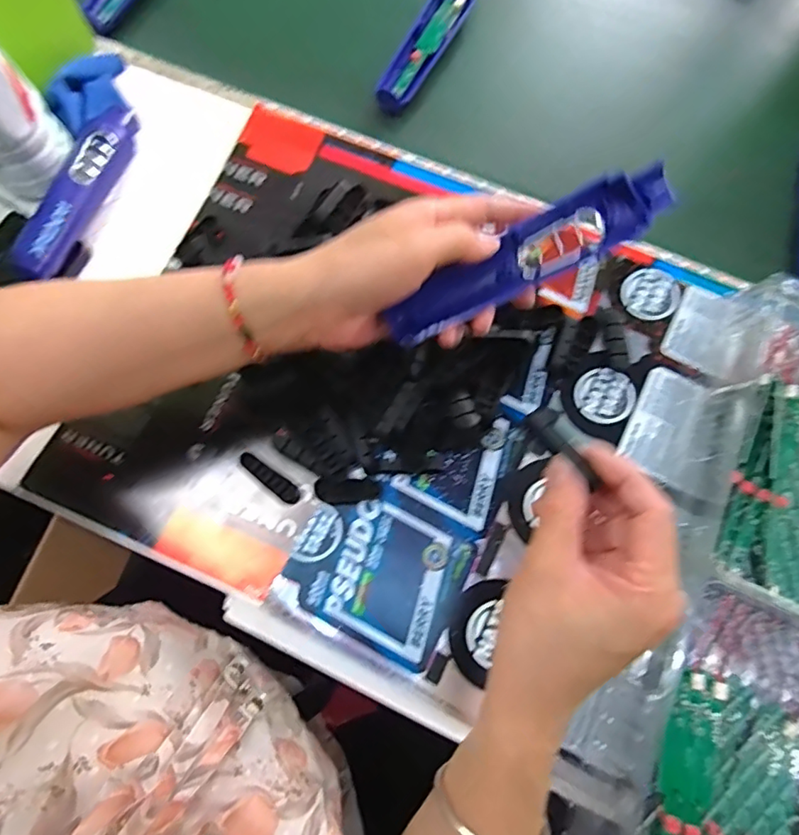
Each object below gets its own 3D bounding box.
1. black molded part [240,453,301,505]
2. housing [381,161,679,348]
[{"bbox_3d":[-0.092,0.042,0.387,0.049,0.005,0.014,37,77,12],"label":"black molded part"},{"bbox_3d":[0.071,-0.090,0.317,0.169,0.023,0.034,-28,73,8],"label":"housing"}]

